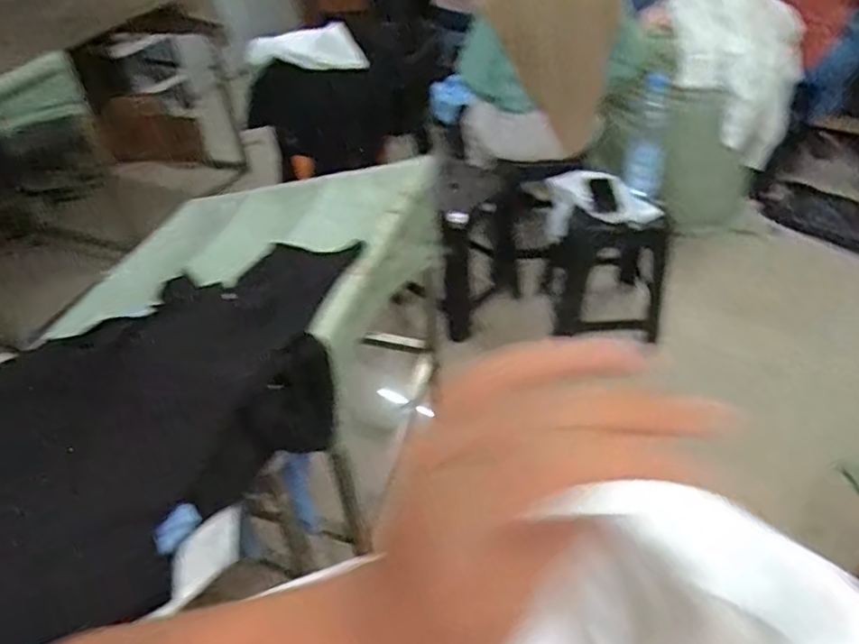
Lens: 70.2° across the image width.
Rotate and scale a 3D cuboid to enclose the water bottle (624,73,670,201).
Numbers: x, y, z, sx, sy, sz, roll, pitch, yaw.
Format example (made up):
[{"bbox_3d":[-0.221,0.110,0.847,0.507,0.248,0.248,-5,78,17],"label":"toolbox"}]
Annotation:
[{"bbox_3d":[0.600,-0.487,1.681,0.098,0.322,0.095,11,45,15],"label":"water bottle"}]

